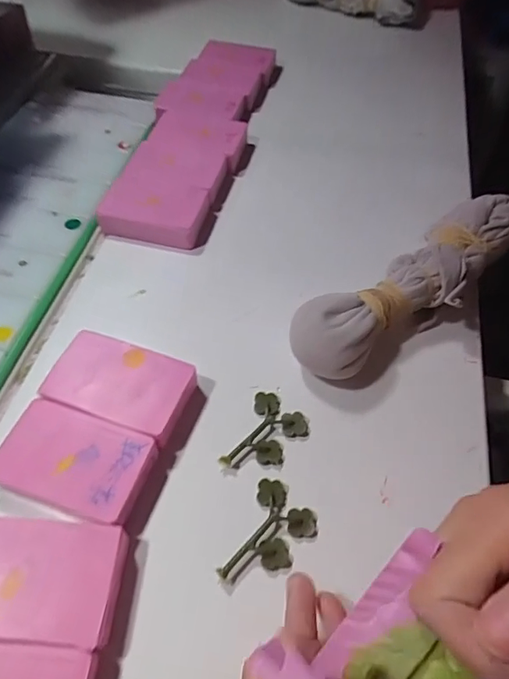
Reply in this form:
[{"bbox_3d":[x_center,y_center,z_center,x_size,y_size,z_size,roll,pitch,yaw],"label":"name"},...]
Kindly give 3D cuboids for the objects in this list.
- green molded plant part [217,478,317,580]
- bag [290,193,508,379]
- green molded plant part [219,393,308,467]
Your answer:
[{"bbox_3d":[0.009,0.090,0.223,0.031,0.008,0.049,18,57,15],"label":"green molded plant part"},{"bbox_3d":[0.091,-0.026,0.286,0.166,0.044,0.050,-32,59,-19],"label":"bag"},{"bbox_3d":[0.008,0.050,0.252,0.032,0.008,0.046,20,57,16],"label":"green molded plant part"}]

